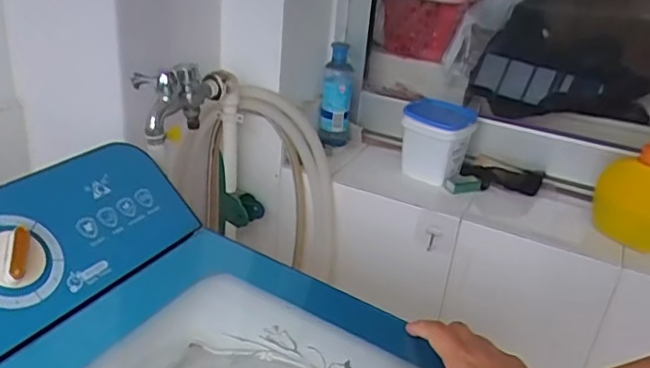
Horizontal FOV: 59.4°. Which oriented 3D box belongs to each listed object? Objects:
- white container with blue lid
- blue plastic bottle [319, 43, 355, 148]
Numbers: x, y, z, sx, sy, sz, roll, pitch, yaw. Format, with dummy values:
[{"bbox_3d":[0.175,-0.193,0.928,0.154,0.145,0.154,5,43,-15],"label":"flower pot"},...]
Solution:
[{"bbox_3d":[0.170,-0.062,0.859,0.094,0.121,0.092,16,28,21],"label":"white container with blue lid"},{"bbox_3d":[0.019,-0.138,0.917,0.048,0.164,0.056,6,26,0],"label":"blue plastic bottle"}]

